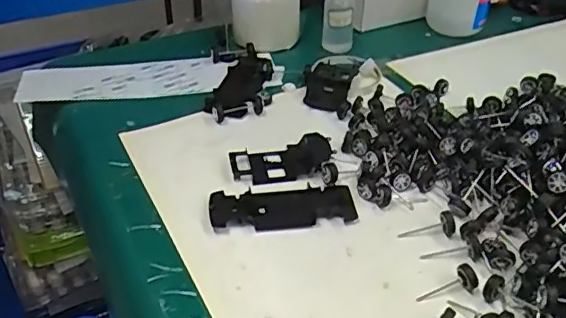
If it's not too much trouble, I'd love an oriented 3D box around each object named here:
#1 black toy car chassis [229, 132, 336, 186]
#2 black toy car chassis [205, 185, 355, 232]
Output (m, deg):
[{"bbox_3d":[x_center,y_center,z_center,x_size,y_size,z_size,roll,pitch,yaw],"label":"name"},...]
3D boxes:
[{"bbox_3d":[-0.001,0.000,0.556,0.096,0.012,0.050,-9,39,-9],"label":"black toy car chassis"},{"bbox_3d":[0.000,0.041,0.509,0.124,0.009,0.046,-5,39,-4],"label":"black toy car chassis"}]

